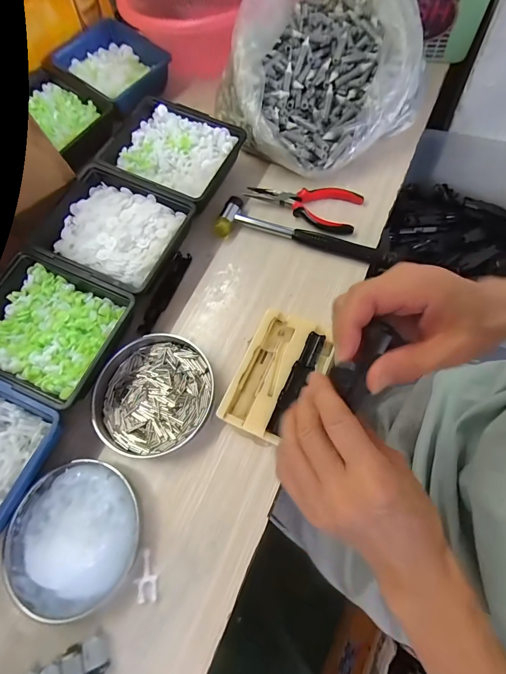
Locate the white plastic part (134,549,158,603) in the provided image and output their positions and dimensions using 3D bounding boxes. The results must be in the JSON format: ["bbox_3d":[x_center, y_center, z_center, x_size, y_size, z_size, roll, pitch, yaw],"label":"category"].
[{"bbox_3d":[-0.099,0.224,0.314,0.021,0.007,0.040,-8,65,4],"label":"white plastic part"}]

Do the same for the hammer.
[{"bbox_3d":[0.060,-0.135,0.436,0.225,0.025,0.054,20,70,16],"label":"hammer"}]

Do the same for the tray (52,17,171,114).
[{"bbox_3d":[-0.249,-0.480,0.593,0.171,0.050,0.145,31,73,12],"label":"tray"}]

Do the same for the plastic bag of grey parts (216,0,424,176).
[{"bbox_3d":[0.095,-0.375,0.466,0.242,0.145,0.257,40,76,22],"label":"plastic bag of grey parts"}]

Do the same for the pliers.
[{"bbox_3d":[0.066,-0.185,0.460,0.155,0.013,0.067,14,68,14],"label":"pliers"}]

